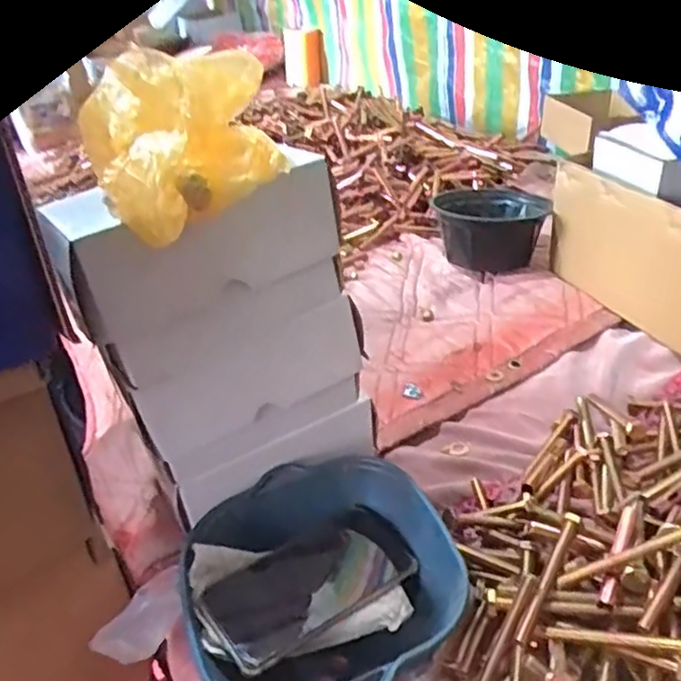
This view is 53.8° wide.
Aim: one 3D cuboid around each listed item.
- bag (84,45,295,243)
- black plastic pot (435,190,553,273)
[{"bbox_3d":[-0.101,-0.134,0.428,0.115,0.077,0.157,-17,36,-14],"label":"bag"},{"bbox_3d":[0.215,-0.158,0.947,0.153,0.079,0.114,-4,36,1],"label":"black plastic pot"}]

